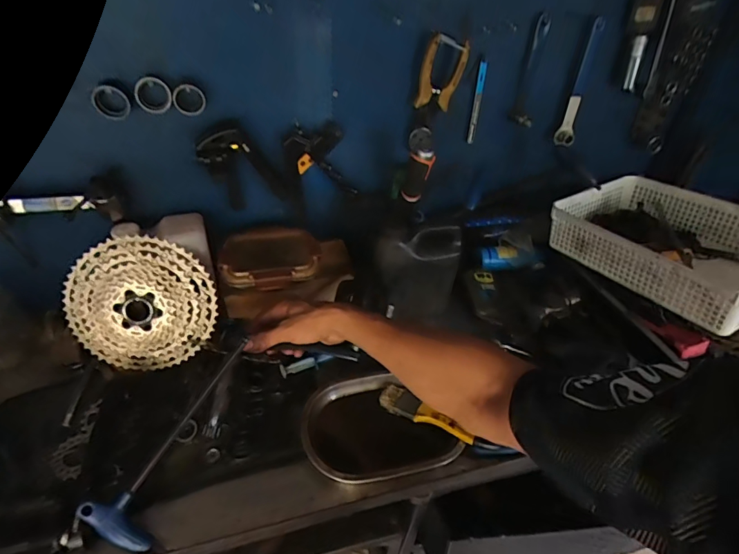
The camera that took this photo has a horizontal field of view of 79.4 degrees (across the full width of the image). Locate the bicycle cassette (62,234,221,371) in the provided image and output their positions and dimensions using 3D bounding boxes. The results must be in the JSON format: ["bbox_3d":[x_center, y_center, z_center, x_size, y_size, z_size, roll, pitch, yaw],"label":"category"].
[{"bbox_3d":[-0.323,0.040,0.635,0.192,0.190,0.043,-5,14,-11],"label":"bicycle cassette"}]

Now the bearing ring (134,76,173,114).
[{"bbox_3d":[-0.268,-0.225,0.551,0.044,0.044,0.011,1,41,-4],"label":"bearing ring"}]

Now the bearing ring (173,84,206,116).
[{"bbox_3d":[-0.229,-0.226,0.565,0.039,0.040,0.020,-11,43,-17],"label":"bearing ring"}]

